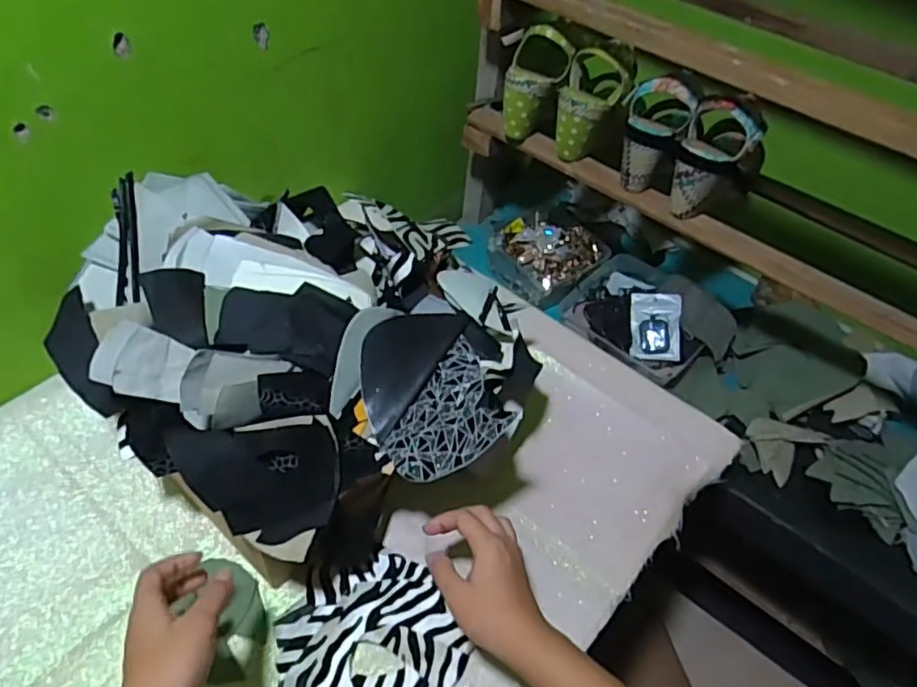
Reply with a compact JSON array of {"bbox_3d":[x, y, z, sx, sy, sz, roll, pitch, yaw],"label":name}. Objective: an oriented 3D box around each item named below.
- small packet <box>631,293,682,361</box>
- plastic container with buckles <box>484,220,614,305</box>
[{"bbox_3d":[0.285,-0.026,0.898,0.068,0.010,0.103,0,74,20],"label":"small packet"},{"bbox_3d":[0.145,-0.150,1.027,0.165,0.071,0.166,-23,55,-24],"label":"plastic container with buckles"}]

